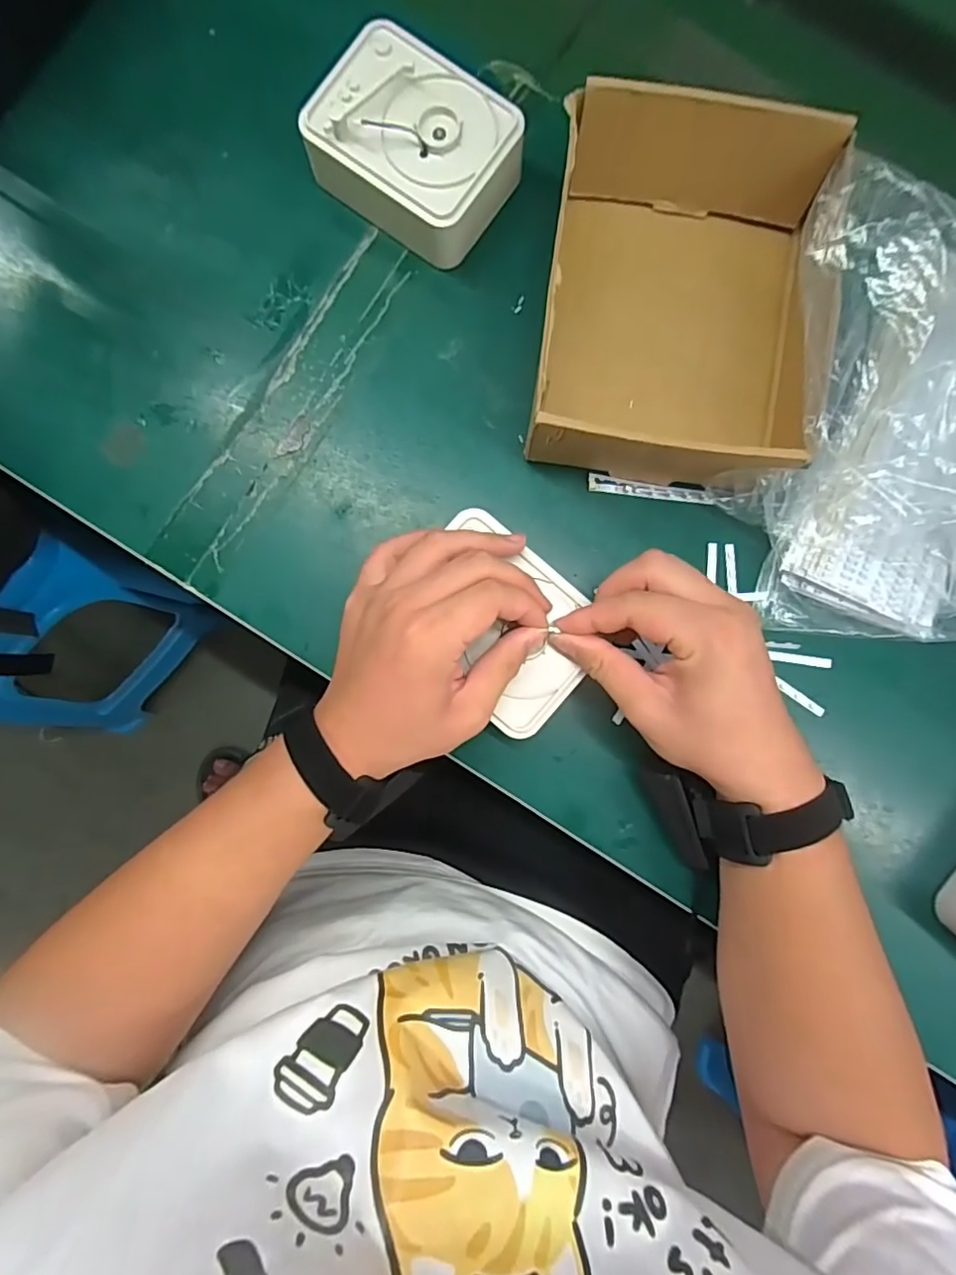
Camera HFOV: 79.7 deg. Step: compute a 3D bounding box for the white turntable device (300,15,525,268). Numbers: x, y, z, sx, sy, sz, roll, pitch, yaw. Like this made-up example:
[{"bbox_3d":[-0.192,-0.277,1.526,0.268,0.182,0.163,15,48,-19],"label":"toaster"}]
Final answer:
[{"bbox_3d":[-0.043,-0.334,0.394,0.126,0.050,0.100,33,87,2],"label":"white turntable device"}]

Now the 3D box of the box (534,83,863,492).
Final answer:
[{"bbox_3d":[0.131,-0.221,0.377,0.169,0.069,0.220,6,87,0],"label":"box"}]

